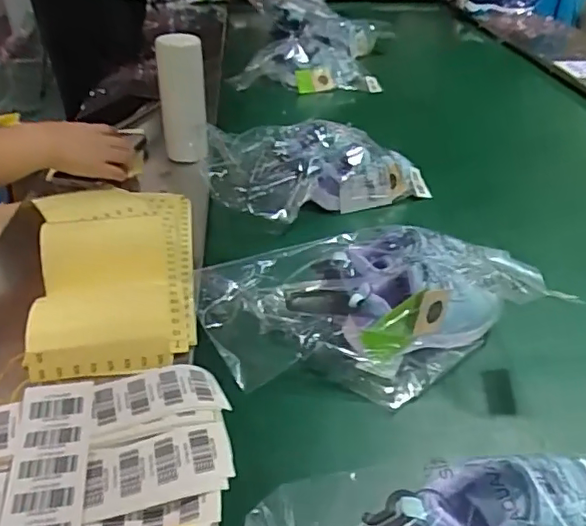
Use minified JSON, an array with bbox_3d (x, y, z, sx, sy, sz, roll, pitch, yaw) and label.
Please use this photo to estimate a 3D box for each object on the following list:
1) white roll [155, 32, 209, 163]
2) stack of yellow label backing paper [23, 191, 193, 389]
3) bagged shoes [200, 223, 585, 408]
[{"bbox_3d":[-0.152,-0.230,0.796,0.063,0.148,0.067,-4,34,-8],"label":"white roll"},{"bbox_3d":[-0.185,-0.016,0.610,0.155,0.030,0.321,-7,35,-12],"label":"stack of yellow label backing paper"},{"bbox_3d":[0.073,0.039,0.565,0.301,0.093,0.177,-12,36,-19],"label":"bagged shoes"}]

